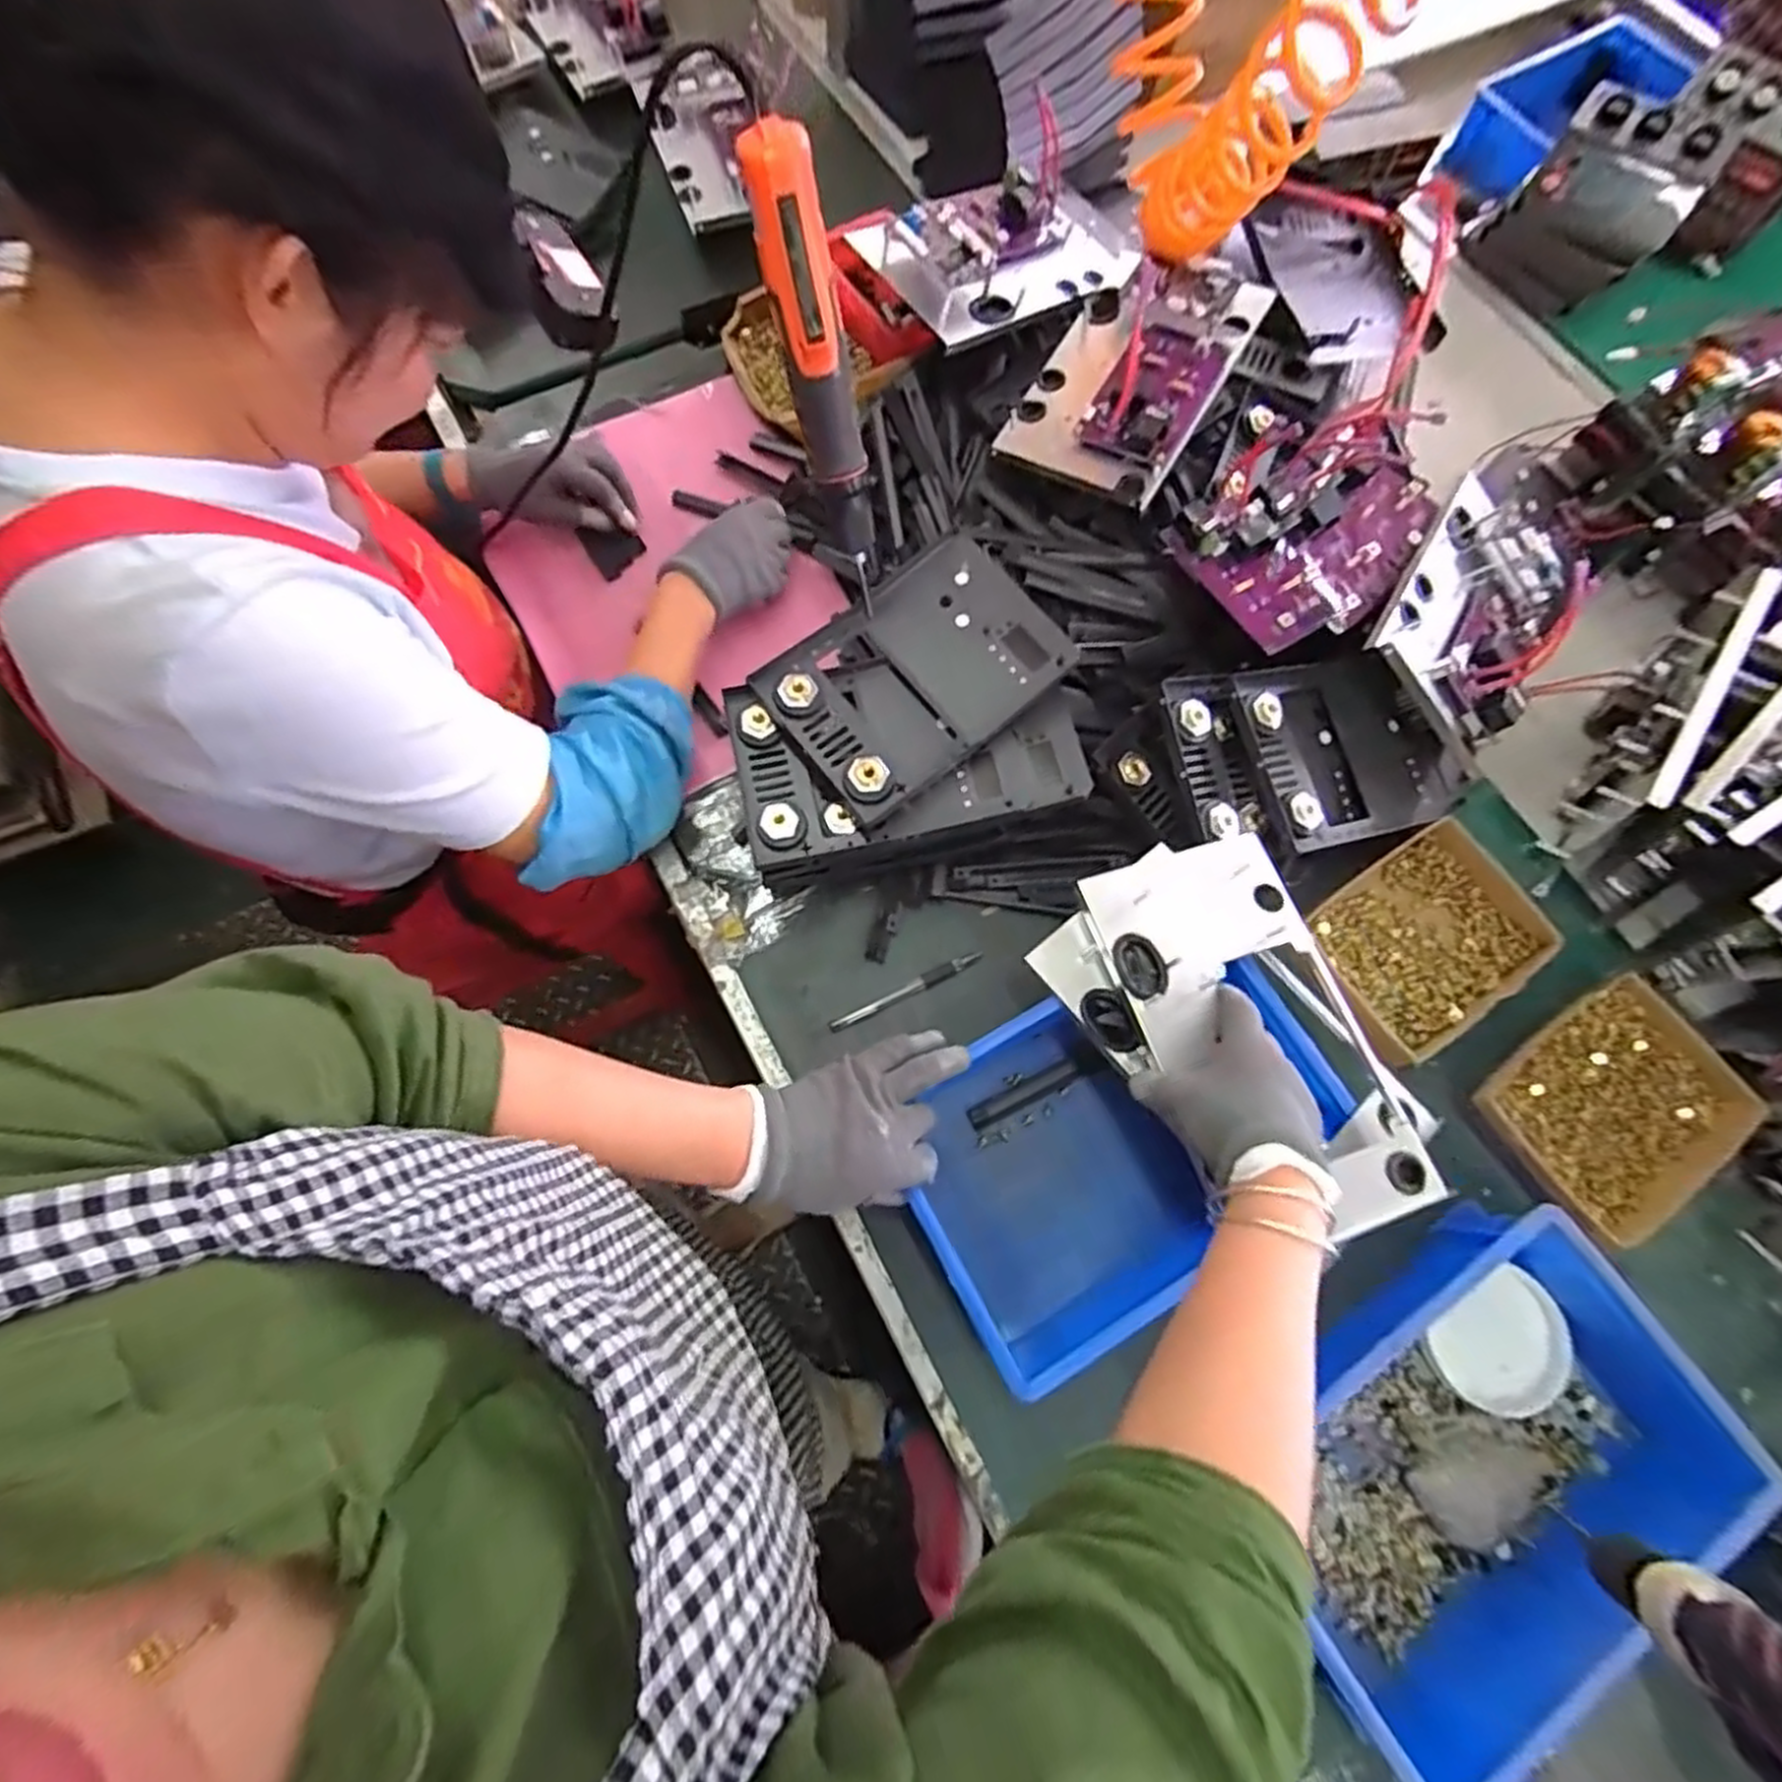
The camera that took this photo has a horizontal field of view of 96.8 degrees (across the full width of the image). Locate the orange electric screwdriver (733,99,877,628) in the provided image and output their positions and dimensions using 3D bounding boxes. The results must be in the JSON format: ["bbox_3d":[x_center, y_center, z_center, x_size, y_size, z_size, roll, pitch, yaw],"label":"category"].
[{"bbox_3d":[-0.043,-0.312,0.523,0.040,0.288,0.033,-26,51,-9],"label":"orange electric screwdriver"}]

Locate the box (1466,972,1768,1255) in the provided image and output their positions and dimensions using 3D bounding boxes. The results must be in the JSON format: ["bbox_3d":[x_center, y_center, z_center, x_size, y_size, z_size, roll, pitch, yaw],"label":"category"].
[{"bbox_3d":[0.553,0.166,0.606,0.192,0.037,0.141,-33,75,-11],"label":"box"}]

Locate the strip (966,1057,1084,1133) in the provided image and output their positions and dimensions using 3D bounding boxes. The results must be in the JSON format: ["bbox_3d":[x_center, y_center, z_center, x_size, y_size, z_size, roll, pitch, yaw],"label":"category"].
[{"bbox_3d":[0.105,0.160,0.621,0.095,0.006,0.018,-25,74,-9],"label":"strip"}]

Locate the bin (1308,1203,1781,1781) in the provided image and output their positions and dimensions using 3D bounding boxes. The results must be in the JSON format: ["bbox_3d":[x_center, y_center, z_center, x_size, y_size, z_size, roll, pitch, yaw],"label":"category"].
[{"bbox_3d":[0.371,0.379,0.516,0.303,0.090,0.196,-33,75,-11],"label":"bin"}]

